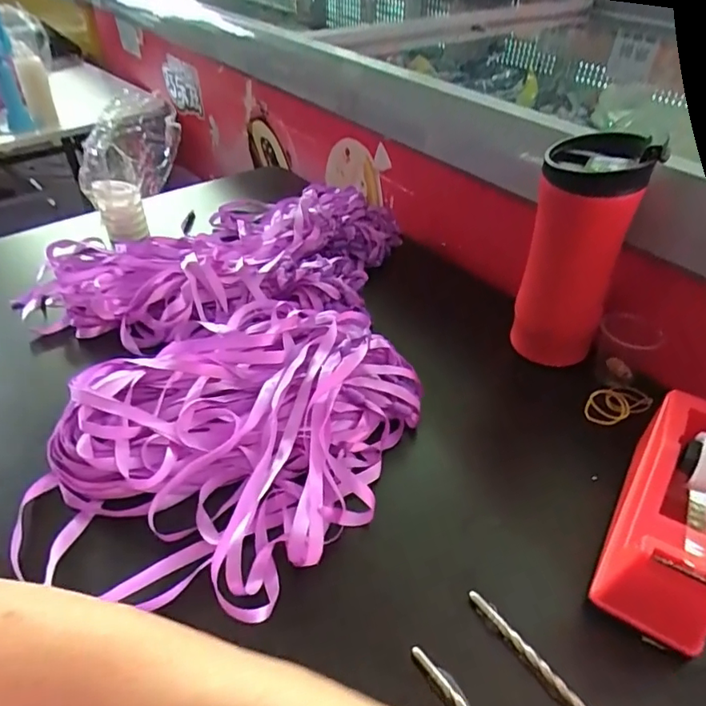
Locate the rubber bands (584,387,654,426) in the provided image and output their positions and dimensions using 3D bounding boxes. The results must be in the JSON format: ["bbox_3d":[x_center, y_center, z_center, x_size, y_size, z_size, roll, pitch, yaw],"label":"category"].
[{"bbox_3d":[0.224,0.044,0.457,0.061,0.008,0.032,-15,44,-18],"label":"rubber bands"}]

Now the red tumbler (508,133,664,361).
[{"bbox_3d":[0.183,-0.080,0.446,0.075,0.182,0.070,17,44,17],"label":"red tumbler"}]

